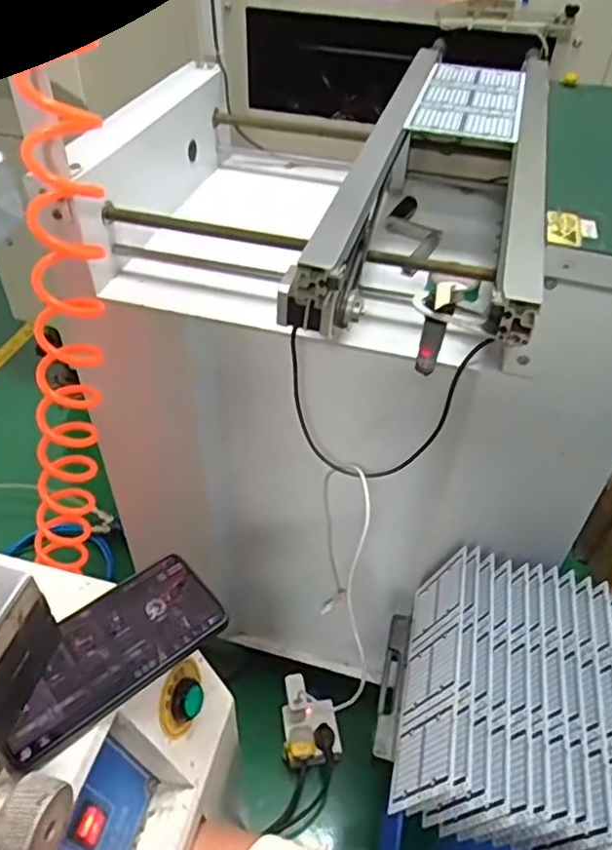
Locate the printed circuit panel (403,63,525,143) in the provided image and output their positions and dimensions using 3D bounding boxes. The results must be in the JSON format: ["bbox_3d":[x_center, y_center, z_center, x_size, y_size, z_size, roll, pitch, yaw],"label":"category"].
[{"bbox_3d":[0.194,-0.385,0.740,0.114,0.006,0.260,13,45,10],"label":"printed circuit panel"}]

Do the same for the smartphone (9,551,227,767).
[{"bbox_3d":[-0.137,0.155,0.440,0.153,0.009,0.076,-31,53,-29],"label":"smartphone"}]

